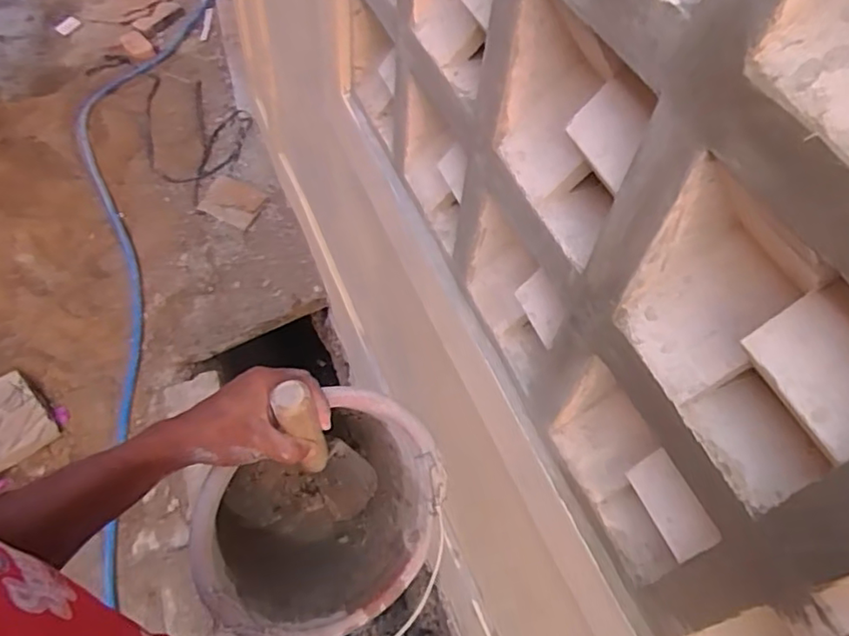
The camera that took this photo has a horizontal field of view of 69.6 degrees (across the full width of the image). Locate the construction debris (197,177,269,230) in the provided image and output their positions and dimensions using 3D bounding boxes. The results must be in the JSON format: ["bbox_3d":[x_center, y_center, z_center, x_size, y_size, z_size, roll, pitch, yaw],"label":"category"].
[{"bbox_3d":[-0.564,-0.340,1.797,0.166,0.014,0.133,27,77,6],"label":"construction debris"}]

